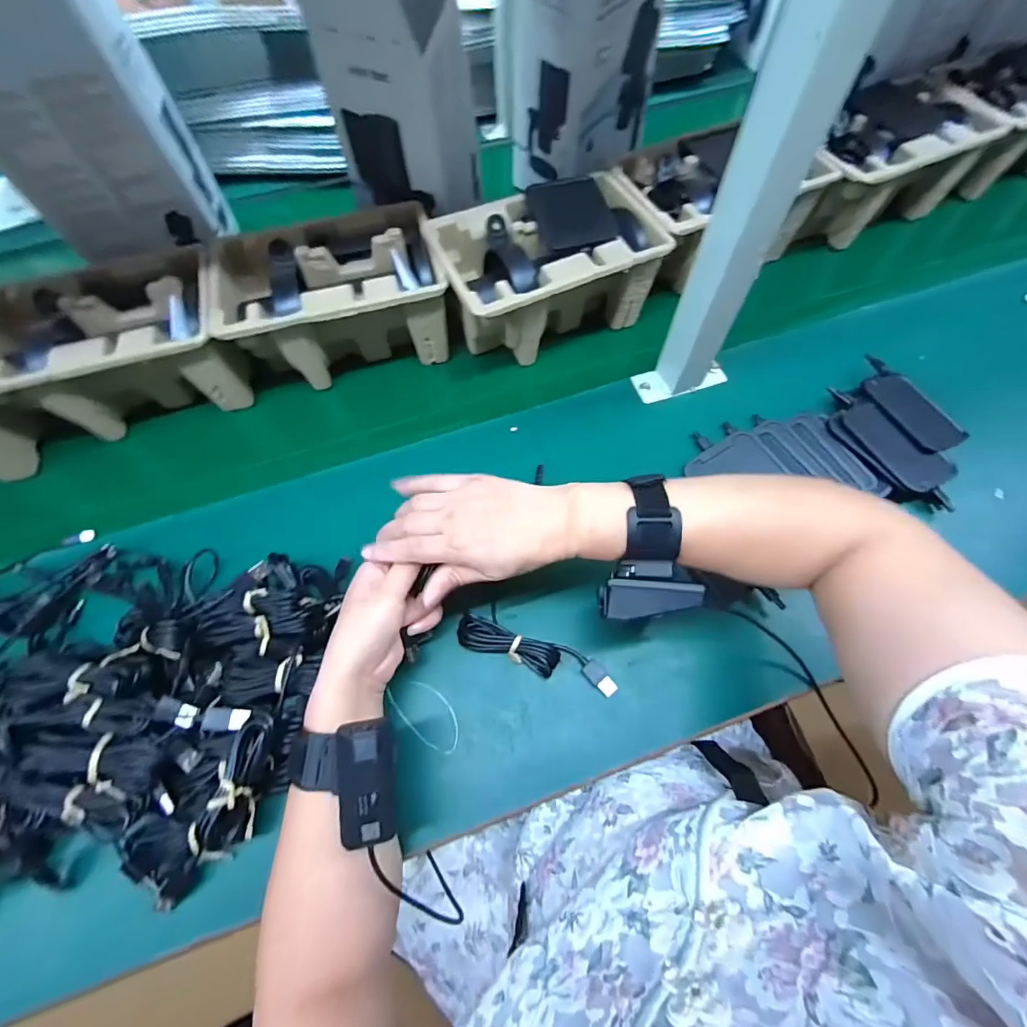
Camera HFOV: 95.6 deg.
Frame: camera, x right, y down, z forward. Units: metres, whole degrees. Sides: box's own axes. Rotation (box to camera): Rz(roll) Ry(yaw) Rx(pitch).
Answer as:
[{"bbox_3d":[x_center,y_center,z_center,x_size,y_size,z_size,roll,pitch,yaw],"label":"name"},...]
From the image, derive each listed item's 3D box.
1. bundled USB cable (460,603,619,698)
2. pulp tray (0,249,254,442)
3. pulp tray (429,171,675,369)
[{"bbox_3d":[0.022,0.113,0.391,0.132,0.021,0.038,17,66,11],"label":"bundled USB cable"},{"bbox_3d":[-0.403,-0.169,0.487,0.224,0.108,0.144,-17,64,-5],"label":"pulp tray"},{"bbox_3d":[0.039,-0.264,0.517,0.226,0.111,0.137,-24,65,-8],"label":"pulp tray"}]

